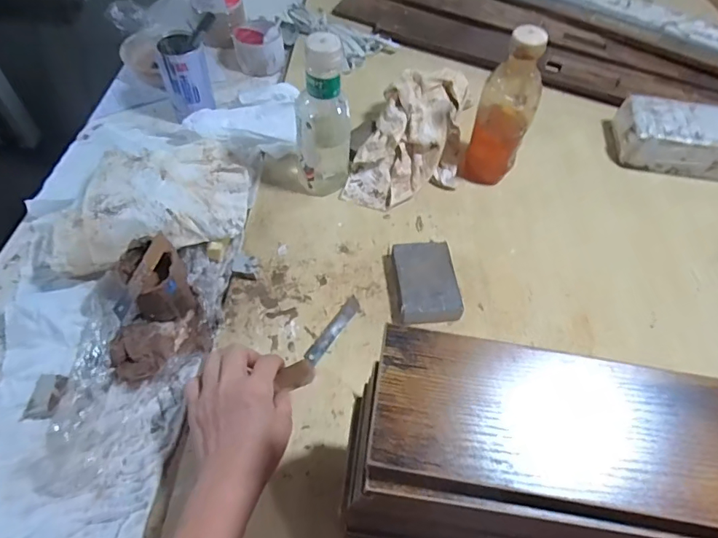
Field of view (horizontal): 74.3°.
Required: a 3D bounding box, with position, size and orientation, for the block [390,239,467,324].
[{"bbox_3d":[0.079,0.019,0.565,0.070,0.032,0.103,-4,59,-6],"label":"block"}]

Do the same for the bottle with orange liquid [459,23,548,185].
[{"bbox_3d":[0.187,-0.199,0.610,0.073,0.196,0.070,13,59,5],"label":"bottle with orange liquid"}]

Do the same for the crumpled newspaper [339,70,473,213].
[{"bbox_3d":[0.078,-0.184,0.661,0.137,0.079,0.209,17,59,7],"label":"crumpled newspaper"}]

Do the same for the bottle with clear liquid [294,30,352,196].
[{"bbox_3d":[-0.041,-0.176,0.577,0.068,0.200,0.058,1,59,-3],"label":"bottle with clear liquid"}]

